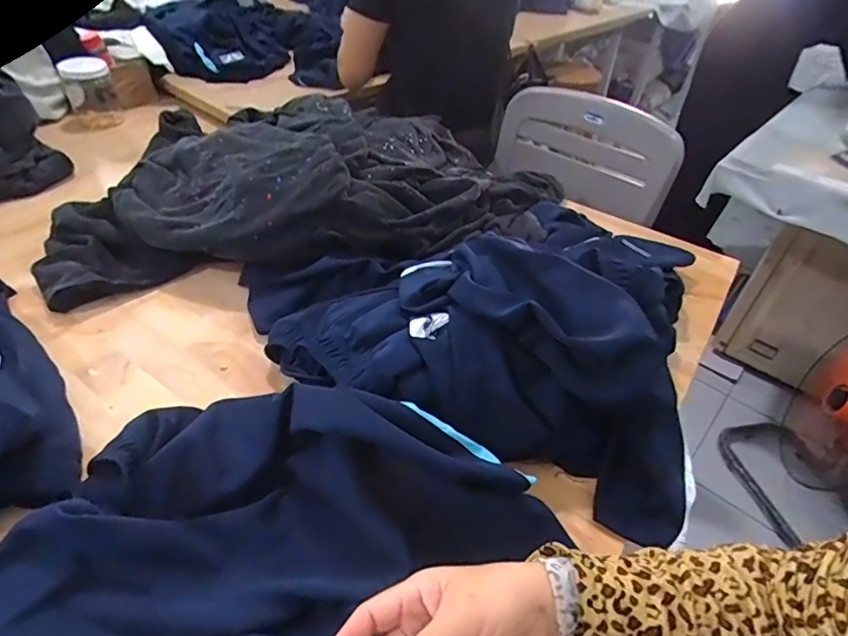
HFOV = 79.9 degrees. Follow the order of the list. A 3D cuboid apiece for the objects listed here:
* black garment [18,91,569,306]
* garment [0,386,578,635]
[{"bbox_3d":[-0.154,-0.215,0.808,0.808,0.157,0.371,-6,43,-13],"label":"black garment"},{"bbox_3d":[-0.143,0.219,0.364,0.350,0.099,0.418,21,44,17],"label":"garment"}]

